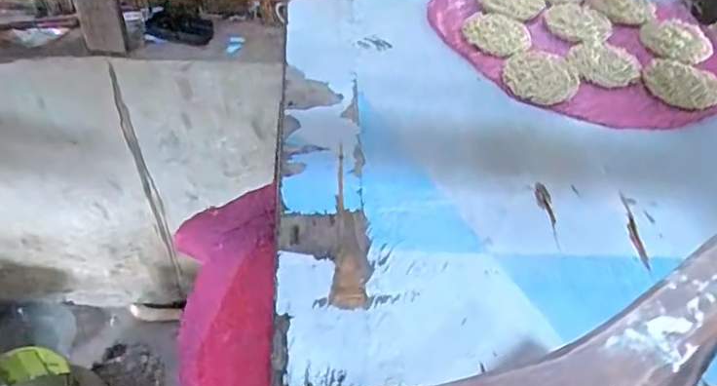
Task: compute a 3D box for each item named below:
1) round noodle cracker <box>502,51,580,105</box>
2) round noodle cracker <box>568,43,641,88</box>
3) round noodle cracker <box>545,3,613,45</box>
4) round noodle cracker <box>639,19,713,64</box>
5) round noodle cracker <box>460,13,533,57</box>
[{"bbox_3d":[0.195,-0.125,0.611,0.077,0.007,0.086,18,51,9],"label":"round noodle cracker"},{"bbox_3d":[0.272,-0.143,0.632,0.078,0.007,0.073,3,50,-3],"label":"round noodle cracker"},{"bbox_3d":[0.265,-0.205,0.688,0.077,0.006,0.084,3,50,-3],"label":"round noodle cracker"},{"bbox_3d":[0.377,-0.182,0.678,0.081,0.005,0.096,21,52,12],"label":"round noodle cracker"},{"bbox_3d":[0.159,-0.184,0.658,0.076,0.008,0.077,3,50,-3],"label":"round noodle cracker"}]

